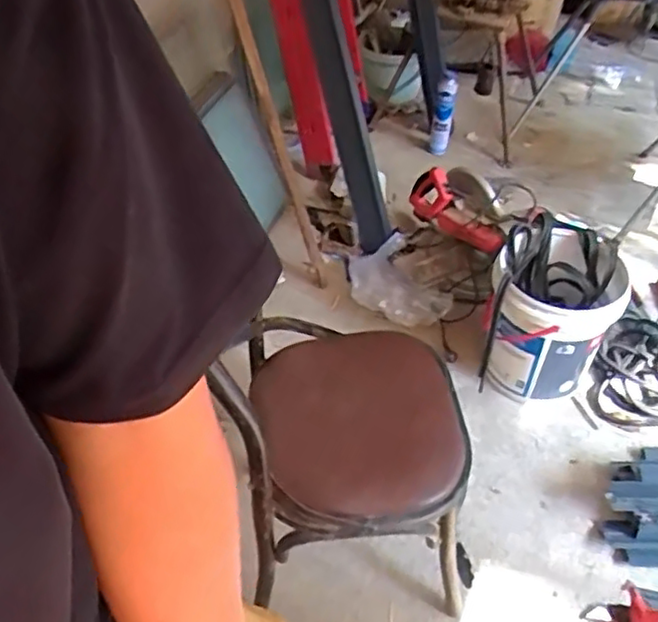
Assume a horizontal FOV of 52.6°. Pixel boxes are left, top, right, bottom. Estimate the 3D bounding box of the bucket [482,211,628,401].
[{"bbox_3d":[0.562,0.000,1.713,0.305,0.327,0.334,17,48,15],"label":"bucket"}]

